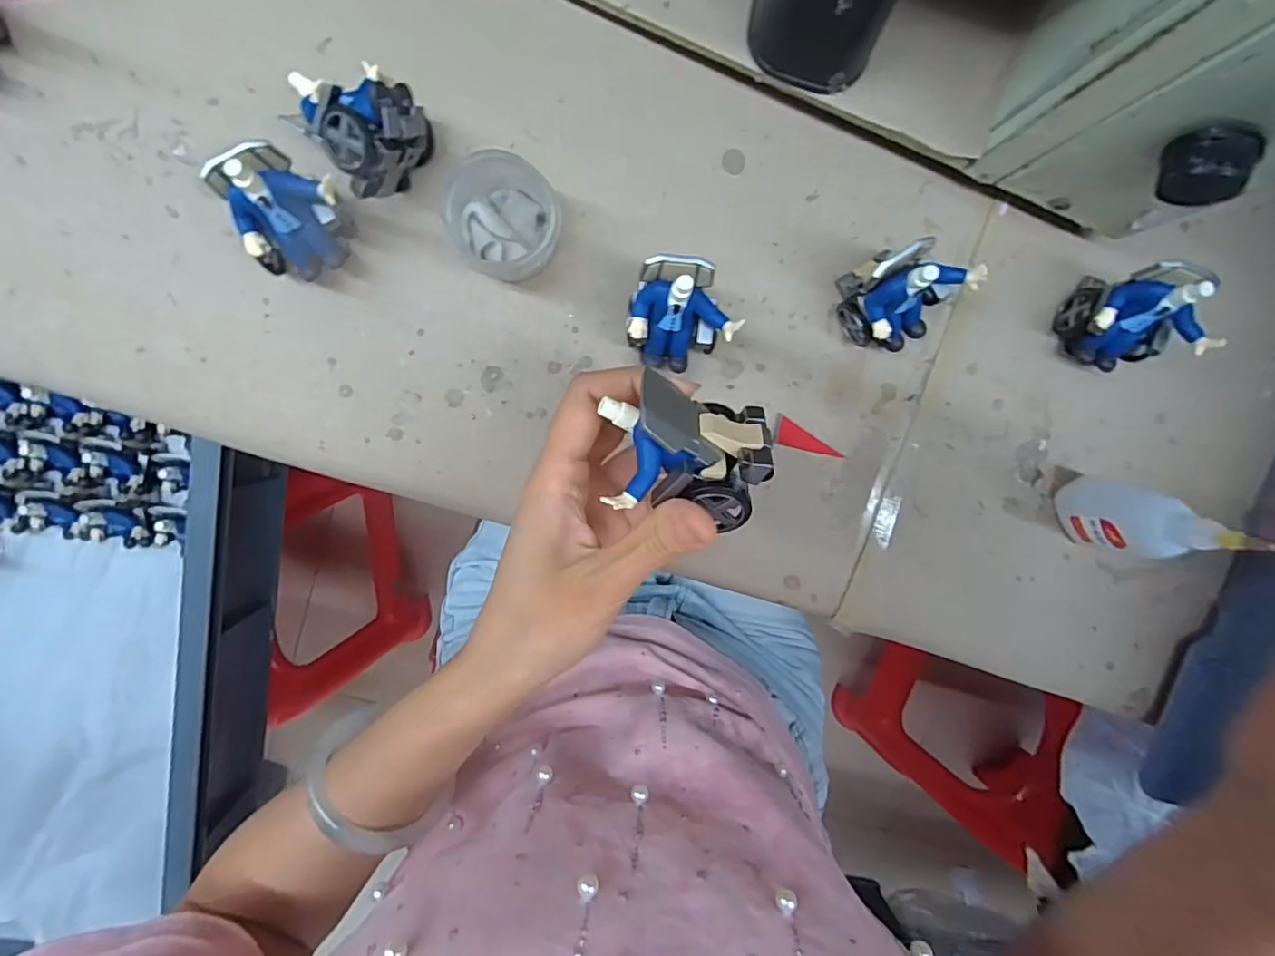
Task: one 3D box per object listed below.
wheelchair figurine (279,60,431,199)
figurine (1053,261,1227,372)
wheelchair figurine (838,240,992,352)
[{"bbox_3d":[-0.130,-0.169,0.284,0.046,0.052,0.049,43,93,-8],"label":"wheelchair figurine"},{"bbox_3d":[0.263,-0.084,0.312,0.049,0.057,0.050,-1,97,-4],"label":"figurine"},{"bbox_3d":[0.139,-0.094,0.305,0.053,0.061,0.050,-17,98,-2],"label":"wheelchair figurine"}]

